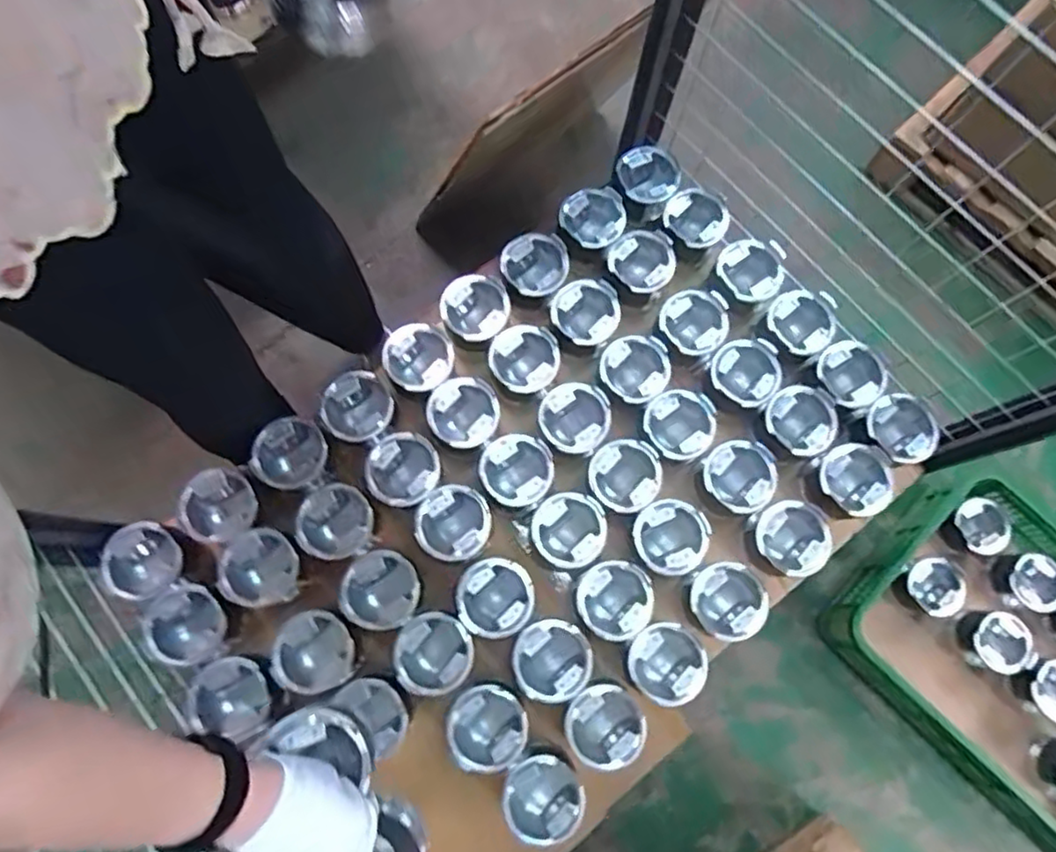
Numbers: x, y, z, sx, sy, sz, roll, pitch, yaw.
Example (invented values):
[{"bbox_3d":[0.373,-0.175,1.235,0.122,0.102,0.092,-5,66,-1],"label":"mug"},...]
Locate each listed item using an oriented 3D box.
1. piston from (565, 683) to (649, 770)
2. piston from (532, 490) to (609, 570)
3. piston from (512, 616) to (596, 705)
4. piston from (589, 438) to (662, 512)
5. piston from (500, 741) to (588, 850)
[{"bbox_3d":[0.097,0.382,0.832,0.096,0.065,0.094,0,75,-1],"label":"piston"},{"bbox_3d":[0.056,0.143,0.882,0.096,0.062,0.094,0,75,-1],"label":"piston"},{"bbox_3d":[0.031,0.305,0.849,0.096,0.084,0.097,0,75,-1],"label":"piston"},{"bbox_3d":[0.132,0.073,0.905,0.093,0.073,0.090,0,75,-1],"label":"piston"},{"bbox_3d":[0.017,0.461,0.815,0.094,0.074,0.097,0,75,-1],"label":"piston"}]

